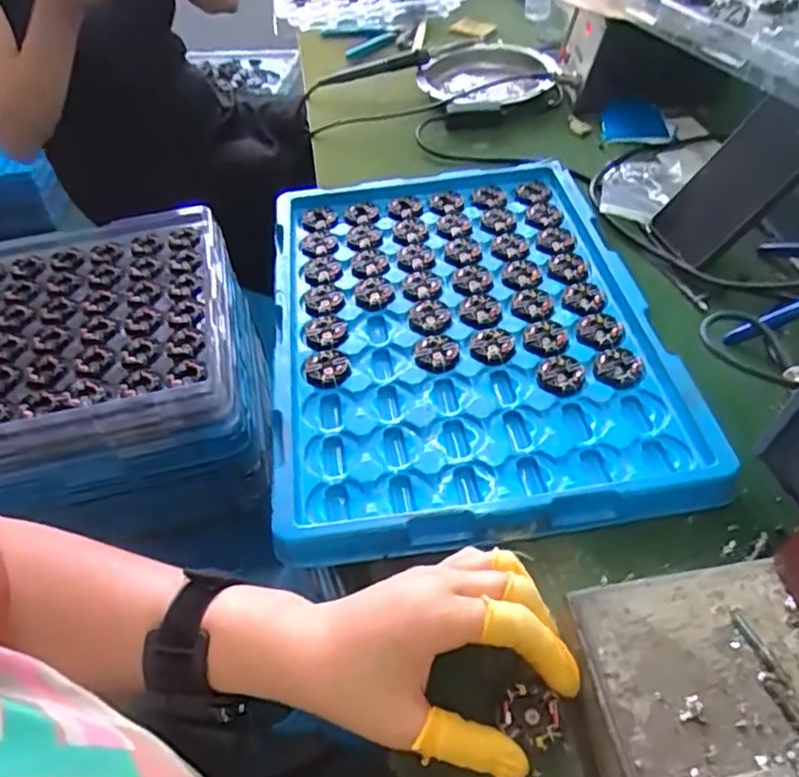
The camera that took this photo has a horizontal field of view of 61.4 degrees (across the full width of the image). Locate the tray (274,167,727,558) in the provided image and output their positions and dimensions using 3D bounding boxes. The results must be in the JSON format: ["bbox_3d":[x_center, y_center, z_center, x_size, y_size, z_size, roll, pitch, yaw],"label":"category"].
[{"bbox_3d":[0.043,-0.055,0.517,0.278,0.034,0.382,-7,44,-3],"label":"tray"}]

